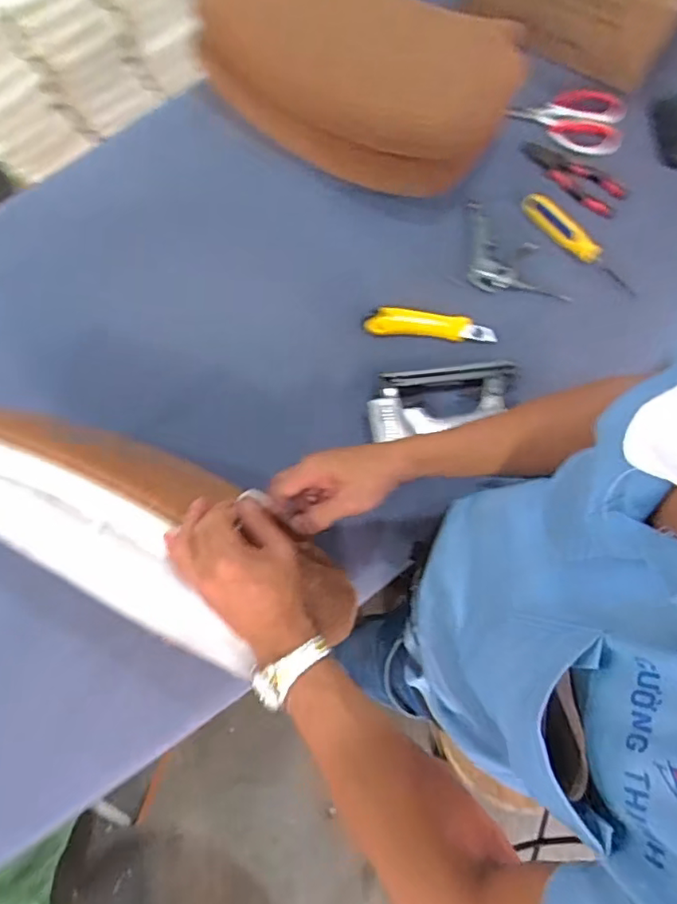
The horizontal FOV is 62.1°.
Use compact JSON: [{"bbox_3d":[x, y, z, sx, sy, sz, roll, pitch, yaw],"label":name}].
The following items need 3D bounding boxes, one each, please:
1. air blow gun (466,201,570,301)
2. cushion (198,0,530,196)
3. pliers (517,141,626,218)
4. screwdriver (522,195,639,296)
[{"bbox_3d":[0.240,-0.269,0.757,0.141,0.021,0.117,9,77,4],"label":"air blow gun"},{"bbox_3d":[0.017,-0.511,0.738,0.417,0.133,0.225,23,78,7],"label":"cushion"},{"bbox_3d":[0.318,-0.378,0.776,0.152,0.012,0.050,32,79,9],"label":"pliers"},{"bbox_3d":[0.324,-0.281,0.750,0.185,0.024,0.036,41,81,10],"label":"screwdriver"}]

